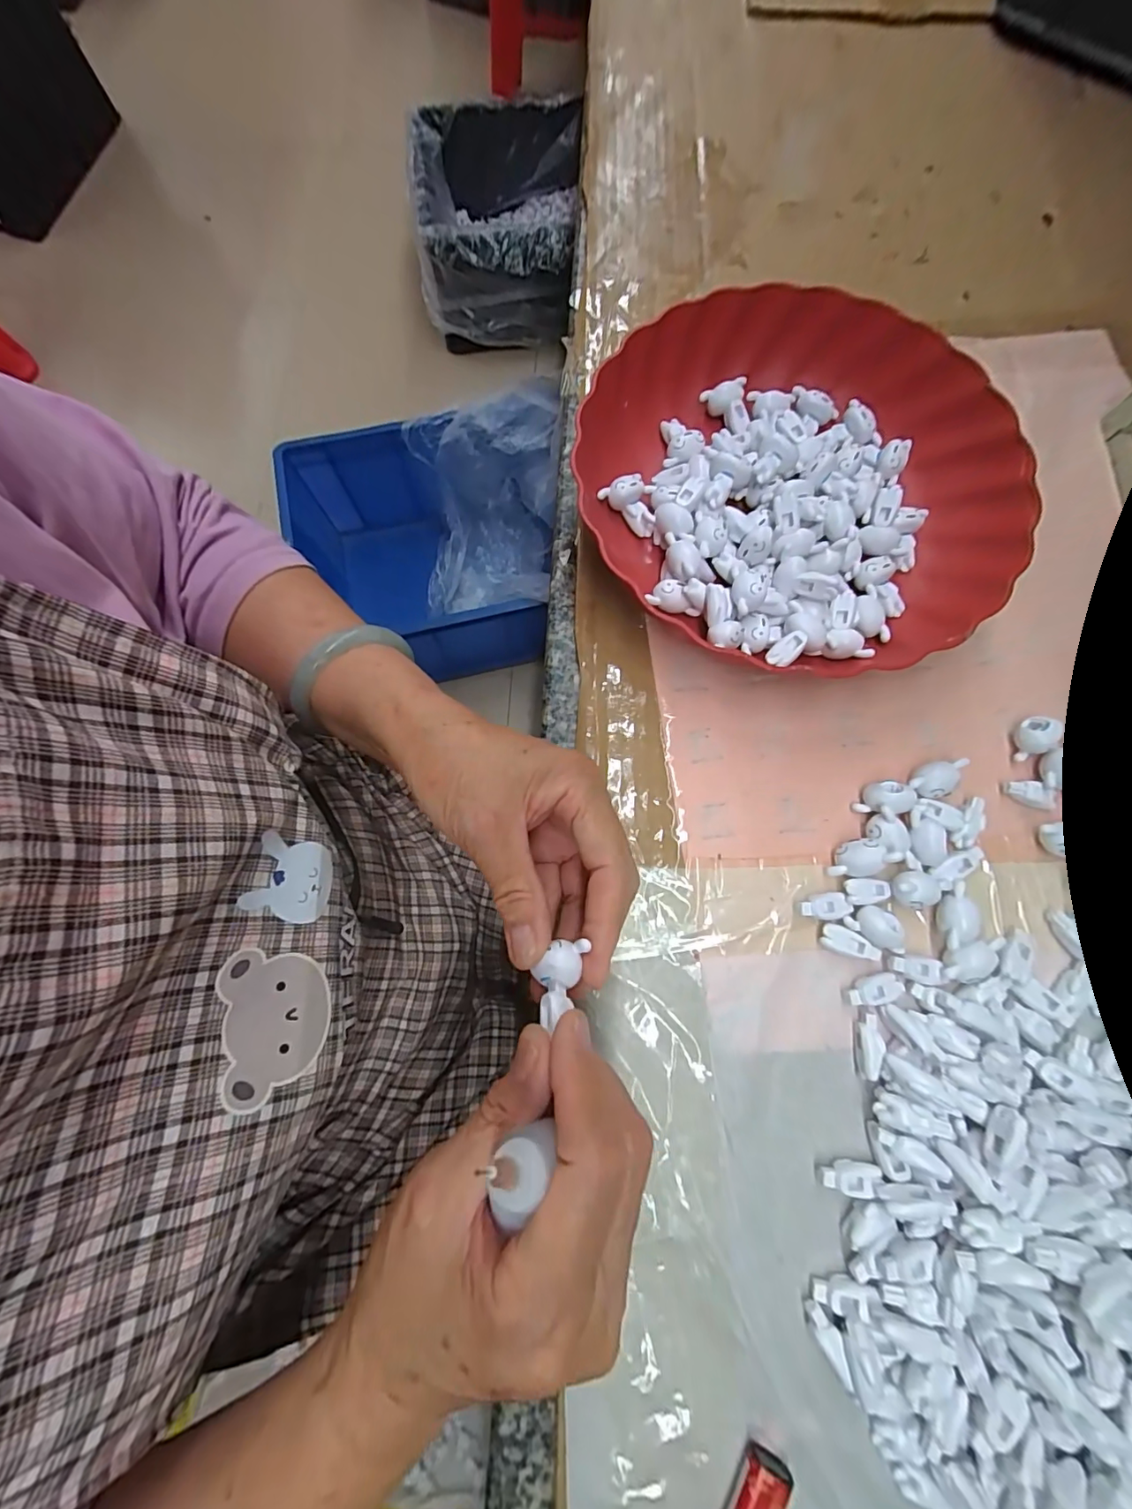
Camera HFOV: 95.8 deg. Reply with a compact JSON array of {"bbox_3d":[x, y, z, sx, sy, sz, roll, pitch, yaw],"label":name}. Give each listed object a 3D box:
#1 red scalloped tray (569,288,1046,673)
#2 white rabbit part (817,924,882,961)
[{"bbox_3d":[0.135,-0.161,0.303,0.245,0.040,0.244,30,79,7],"label":"red scalloped tray"},{"bbox_3d":[0.143,0.095,0.256,0.029,0.004,0.012,23,78,6],"label":"white rabbit part"}]

